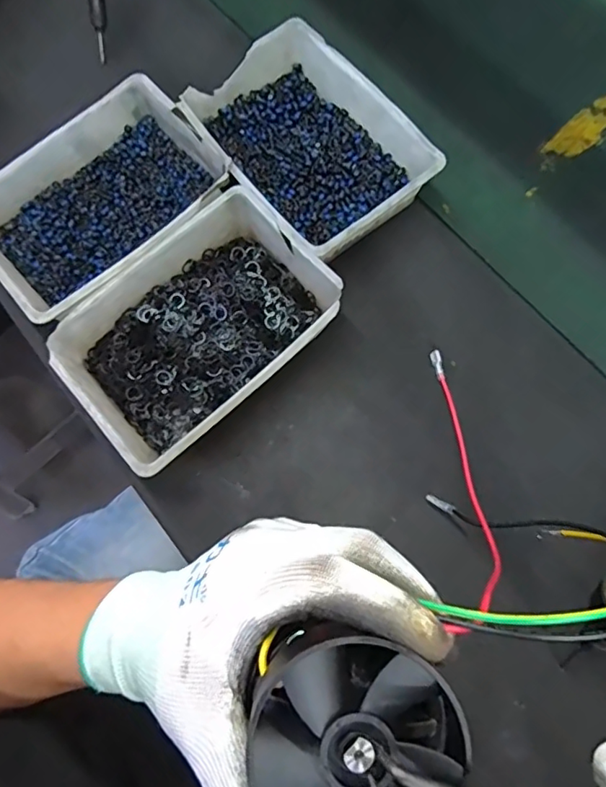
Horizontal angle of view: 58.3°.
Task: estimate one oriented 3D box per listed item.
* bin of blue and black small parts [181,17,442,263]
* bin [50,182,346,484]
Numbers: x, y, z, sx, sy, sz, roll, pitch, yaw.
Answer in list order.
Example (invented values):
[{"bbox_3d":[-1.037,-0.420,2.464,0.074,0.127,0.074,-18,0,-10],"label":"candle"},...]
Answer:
[{"bbox_3d":[0.003,-0.218,0.480,0.143,0.054,0.204,-36,76,-12],"label":"bin of blue and black small parts"},{"bbox_3d":[-0.082,-0.050,0.425,0.199,0.053,0.142,-40,77,-13],"label":"bin"}]

